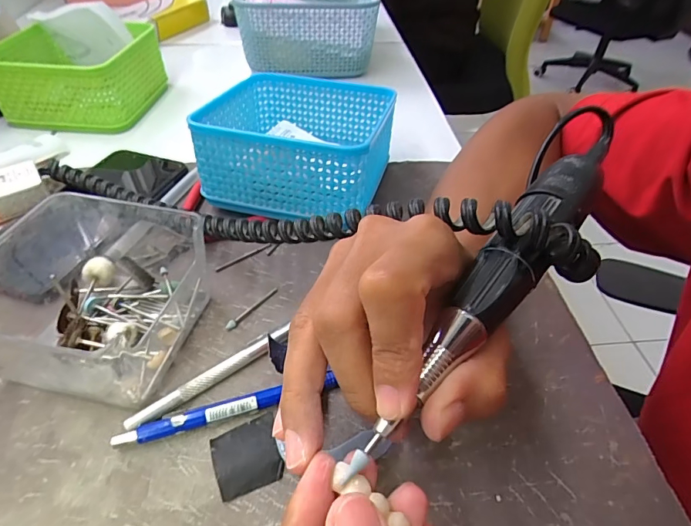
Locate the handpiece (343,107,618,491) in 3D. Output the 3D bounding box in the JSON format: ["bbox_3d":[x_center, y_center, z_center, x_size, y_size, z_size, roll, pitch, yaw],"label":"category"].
[{"bbox_3d":[0.062,0.000,0.169,0.025,0.023,0.188,32,66,25],"label":"handpiece"}]

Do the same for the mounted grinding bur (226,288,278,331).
[{"bbox_3d":[-0.059,0.027,0.271,0.006,0.004,0.042,29,51,23],"label":"mounted grinding bur"}]

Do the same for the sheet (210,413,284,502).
[{"bbox_3d":[-0.047,0.092,0.207,0.030,0.004,0.032,-14,48,-17],"label":"sheet"}]

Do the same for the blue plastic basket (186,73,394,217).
[{"bbox_3d":[-0.036,-0.096,0.345,0.128,0.072,0.132,12,46,8],"label":"blue plastic basket"}]

